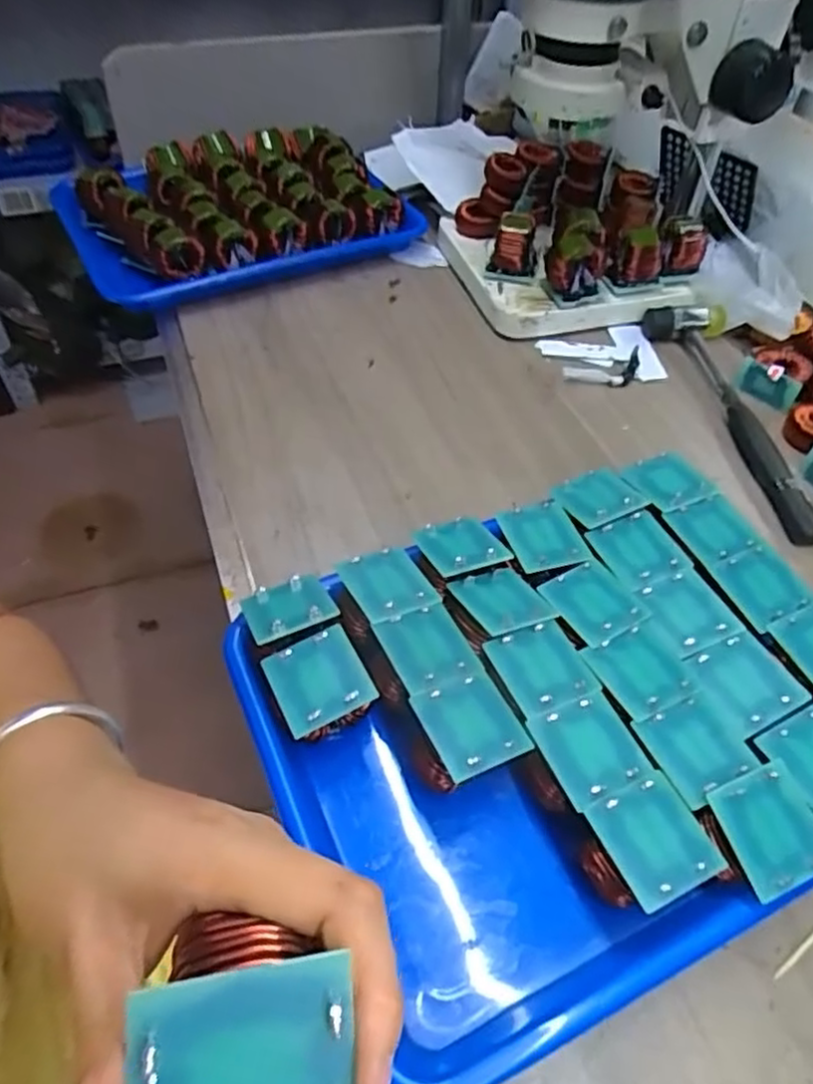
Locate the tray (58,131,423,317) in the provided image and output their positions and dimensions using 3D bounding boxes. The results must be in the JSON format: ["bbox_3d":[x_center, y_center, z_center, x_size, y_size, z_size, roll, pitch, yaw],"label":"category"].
[{"bbox_3d":[-0.172,-0.340,0.697,0.320,0.054,0.238,-24,55,-21],"label":"tray"}]

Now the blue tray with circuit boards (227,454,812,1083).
[{"bbox_3d":[0.091,0.082,0.365,0.320,0.053,0.248,-19,53,-17],"label":"blue tray with circuit boards"}]

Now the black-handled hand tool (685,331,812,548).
[{"bbox_3d":[0.272,-0.095,0.555,0.030,0.019,0.246,-2,50,-4],"label":"black-handled hand tool"}]

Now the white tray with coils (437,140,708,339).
[{"bbox_3d":[0.164,-0.292,0.659,0.220,0.091,0.190,-9,51,-11],"label":"white tray with coils"}]

